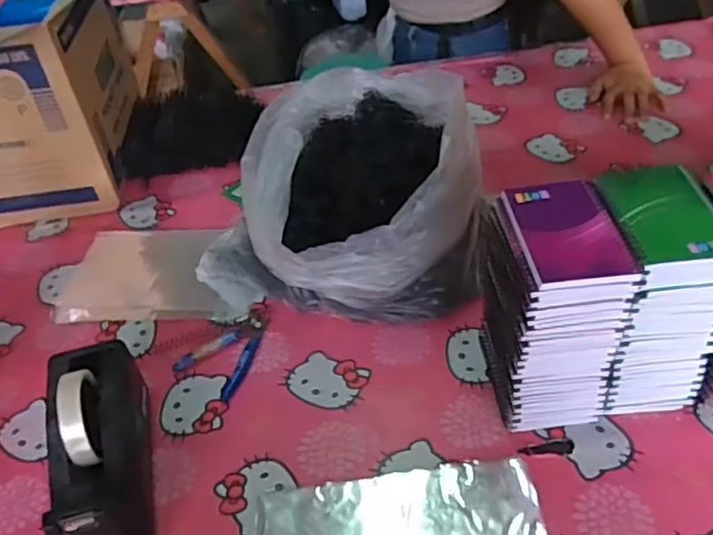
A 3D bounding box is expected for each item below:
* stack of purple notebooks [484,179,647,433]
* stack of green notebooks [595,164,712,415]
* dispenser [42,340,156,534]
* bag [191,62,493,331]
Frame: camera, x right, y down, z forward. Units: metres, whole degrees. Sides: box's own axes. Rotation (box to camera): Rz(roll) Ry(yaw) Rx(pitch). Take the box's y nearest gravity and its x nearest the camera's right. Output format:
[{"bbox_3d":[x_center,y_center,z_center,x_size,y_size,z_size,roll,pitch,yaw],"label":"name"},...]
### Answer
[{"bbox_3d":[0.185,0.043,0.619,0.096,0.208,0.126,-8,41,-1],"label":"stack of purple notebooks"},{"bbox_3d":[0.277,0.024,0.628,0.093,0.206,0.132,-7,41,0],"label":"stack of green notebooks"},{"bbox_3d":[-0.243,0.168,0.606,0.078,0.121,0.211,-13,41,-6],"label":"dispenser"},{"bbox_3d":[0.008,-0.102,0.824,0.315,0.177,0.332,17,47,25],"label":"bag"}]

